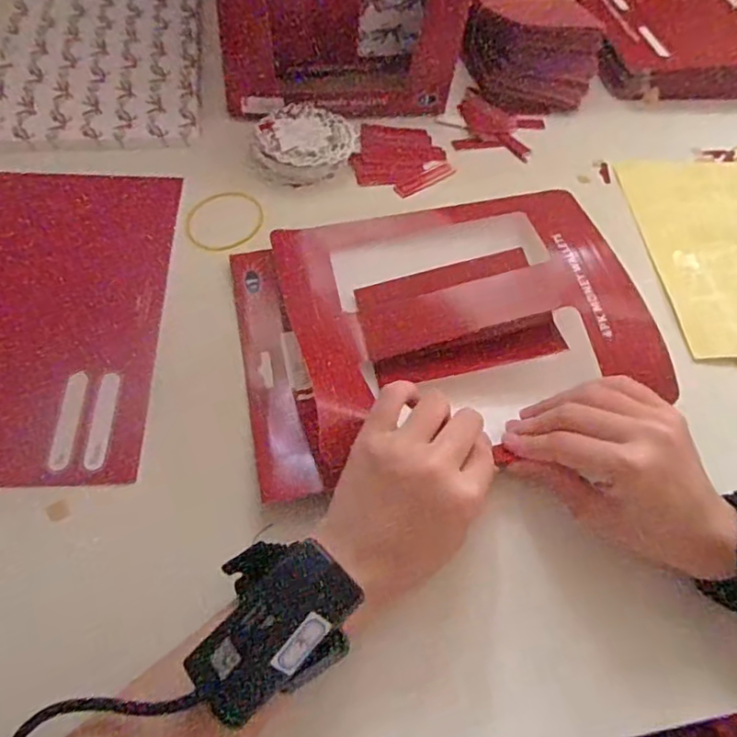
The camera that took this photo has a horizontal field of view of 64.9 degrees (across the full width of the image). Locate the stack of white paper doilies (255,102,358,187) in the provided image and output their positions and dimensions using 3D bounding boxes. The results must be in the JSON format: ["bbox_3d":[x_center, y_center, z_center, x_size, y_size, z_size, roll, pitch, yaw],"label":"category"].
[{"bbox_3d":[-0.051,-0.187,0.484,0.071,0.027,0.085,39,61,20],"label":"stack of white paper doilies"}]

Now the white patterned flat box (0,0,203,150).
[{"bbox_3d":[-0.244,-0.291,0.537,0.172,0.021,0.262,-5,56,-9],"label":"white patterned flat box"}]

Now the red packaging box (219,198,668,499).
[{"bbox_3d":[0.042,-0.037,0.384,0.249,0.055,0.204,-9,57,-11],"label":"red packaging box"}]

